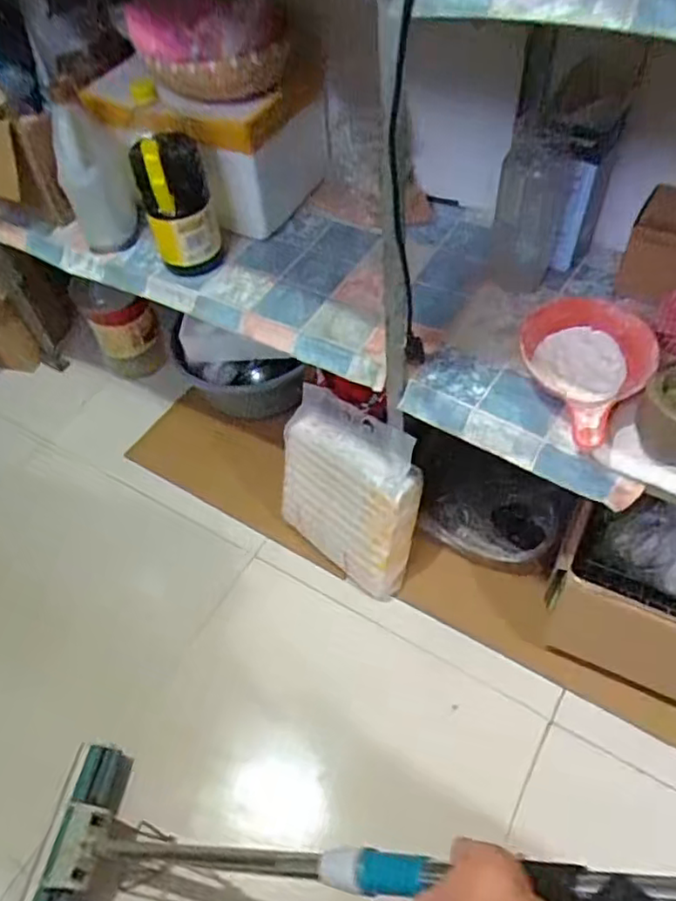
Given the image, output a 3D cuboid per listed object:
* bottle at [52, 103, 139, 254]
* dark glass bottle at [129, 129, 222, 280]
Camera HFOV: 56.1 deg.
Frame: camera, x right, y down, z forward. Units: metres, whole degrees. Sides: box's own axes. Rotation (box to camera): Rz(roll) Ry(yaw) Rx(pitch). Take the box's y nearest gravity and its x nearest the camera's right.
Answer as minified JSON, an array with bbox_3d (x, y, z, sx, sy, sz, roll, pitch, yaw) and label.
[{"bbox_3d":[-0.394,-0.438,1.051,0.117,0.219,0.096,-23,55,-11],"label":"bottle"},{"bbox_3d":[-0.246,-0.376,0.986,0.102,0.217,0.100,-19,54,-8],"label":"dark glass bottle"}]

